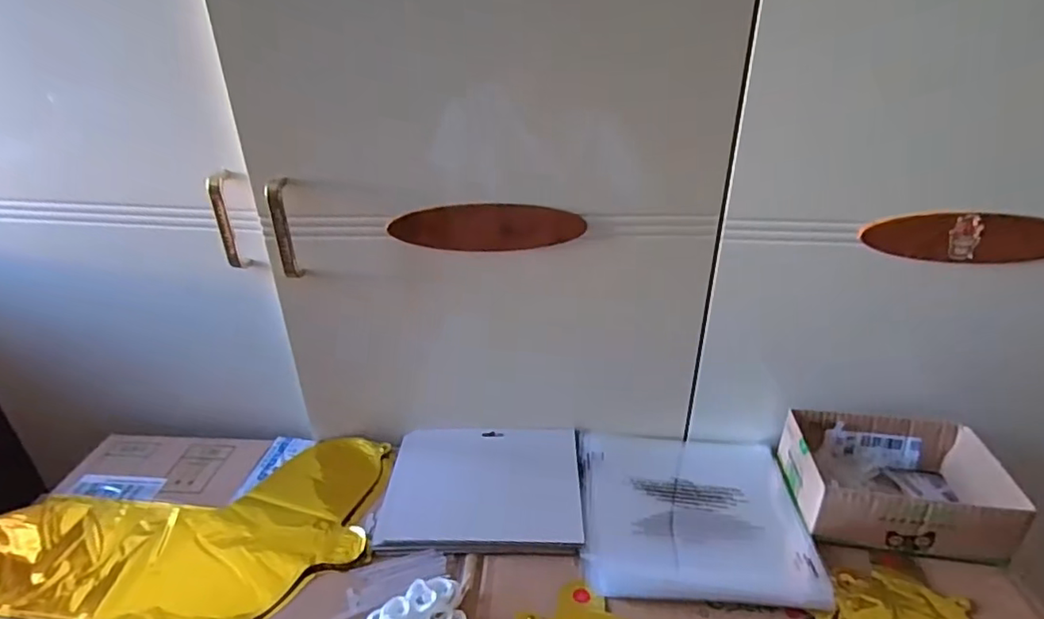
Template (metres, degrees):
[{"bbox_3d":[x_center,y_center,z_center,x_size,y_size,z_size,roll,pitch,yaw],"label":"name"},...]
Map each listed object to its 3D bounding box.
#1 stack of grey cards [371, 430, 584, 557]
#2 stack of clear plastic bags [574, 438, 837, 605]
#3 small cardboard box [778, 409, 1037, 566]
[{"bbox_3d":[-0.039,0.188,0.615,0.206,0.022,0.161,0,29,1],"label":"stack of grey cards"},{"bbox_3d":[0.179,0.204,0.598,0.231,0.022,0.219,2,29,5],"label":"stack of clear plastic bags"},{"bbox_3d":[0.372,0.178,0.582,0.184,0.074,0.137,6,30,9],"label":"small cardboard box"}]

